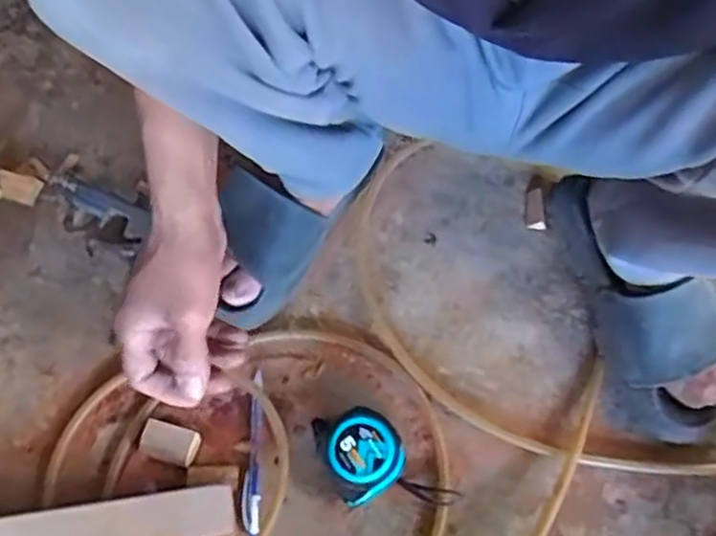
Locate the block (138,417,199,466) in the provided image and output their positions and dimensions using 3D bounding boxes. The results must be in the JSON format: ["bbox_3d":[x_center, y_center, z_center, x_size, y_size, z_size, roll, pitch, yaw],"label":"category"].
[{"bbox_3d":[-0.150,0.137,0.563,0.043,0.018,0.029,18,64,8],"label":"block"}]

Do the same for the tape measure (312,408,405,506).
[{"bbox_3d":[0.000,0.144,0.555,0.058,0.049,0.072,-28,67,-14],"label":"tape measure"}]

